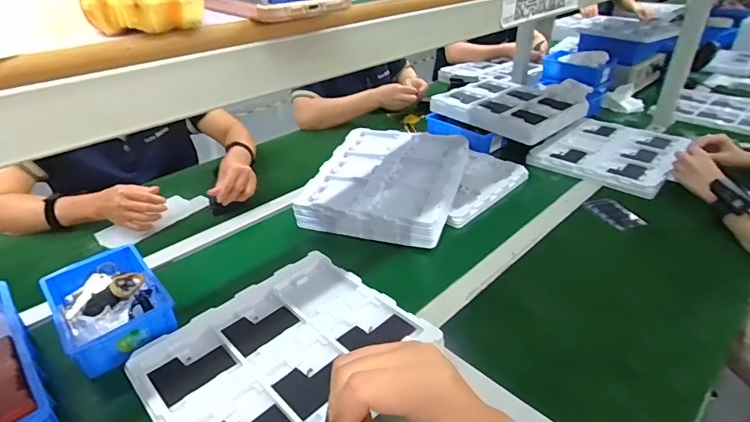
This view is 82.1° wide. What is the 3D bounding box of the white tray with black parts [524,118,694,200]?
[{"bbox_3d":[0.575,-0.158,1.053,0.275,0.023,0.346,25,41,35],"label":"white tray with black parts"}]

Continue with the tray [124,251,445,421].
[{"bbox_3d":[-0.127,0.181,0.575,0.316,0.018,0.260,-29,41,-35],"label":"tray"}]

